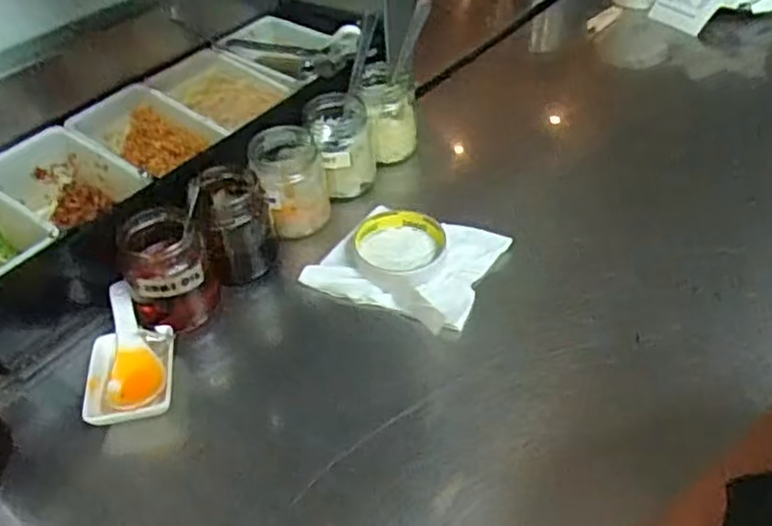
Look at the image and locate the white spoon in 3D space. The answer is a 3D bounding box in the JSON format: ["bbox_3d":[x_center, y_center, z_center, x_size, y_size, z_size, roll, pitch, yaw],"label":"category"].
[{"bbox_3d":[-0.195,0.060,0.520,0.038,0.025,0.118,-19,45,-16],"label":"white spoon"}]

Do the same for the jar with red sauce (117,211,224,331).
[{"bbox_3d":[-0.170,0.012,0.551,0.064,0.091,0.065,-17,42,-10],"label":"jar with red sauce"}]

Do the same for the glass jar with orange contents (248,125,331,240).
[{"bbox_3d":[-0.084,-0.072,0.621,0.060,0.084,0.059,-4,41,4],"label":"glass jar with orange contents"}]

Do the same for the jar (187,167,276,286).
[{"bbox_3d":[-0.128,-0.030,0.596,0.056,0.102,0.066,-16,42,-9],"label":"jar"}]

